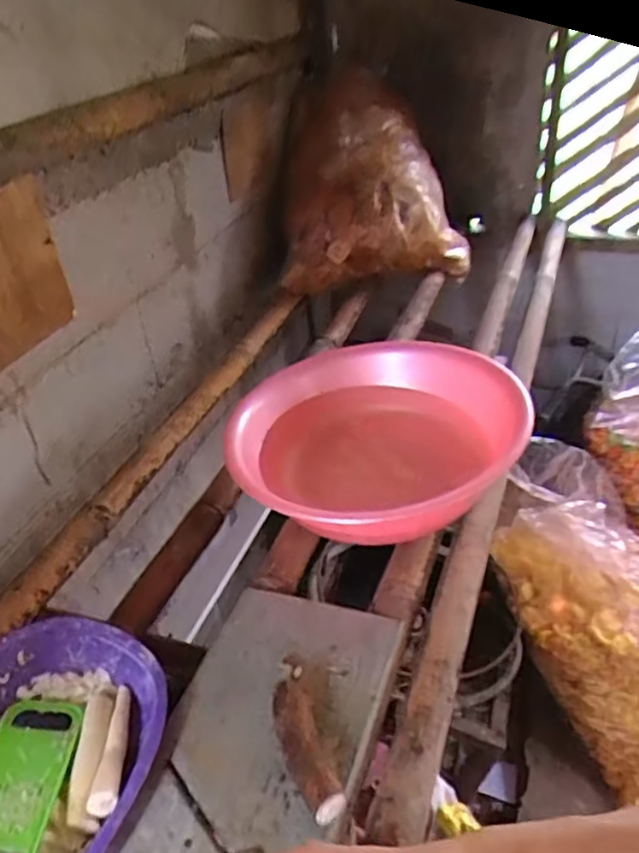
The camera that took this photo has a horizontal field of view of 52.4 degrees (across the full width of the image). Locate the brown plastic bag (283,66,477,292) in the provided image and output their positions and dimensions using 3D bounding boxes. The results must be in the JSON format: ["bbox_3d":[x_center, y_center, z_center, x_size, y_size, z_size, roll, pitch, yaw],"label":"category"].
[{"bbox_3d":[0.123,-0.526,1.383,0.392,0.381,0.155,0,37,7],"label":"brown plastic bag"}]

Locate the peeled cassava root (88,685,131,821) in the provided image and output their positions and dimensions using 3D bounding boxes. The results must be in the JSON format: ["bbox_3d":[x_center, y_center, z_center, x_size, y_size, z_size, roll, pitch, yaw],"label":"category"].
[{"bbox_3d":[-0.203,0.315,0.650,0.026,0.024,0.132,-5,37,0],"label":"peeled cassava root"}]

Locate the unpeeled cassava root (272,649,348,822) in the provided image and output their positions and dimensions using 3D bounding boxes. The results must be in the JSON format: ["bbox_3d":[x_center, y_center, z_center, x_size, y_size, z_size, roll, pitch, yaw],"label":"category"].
[{"bbox_3d":[-0.021,0.291,0.631,0.043,0.043,0.175,-14,37,-11],"label":"unpeeled cassava root"}]

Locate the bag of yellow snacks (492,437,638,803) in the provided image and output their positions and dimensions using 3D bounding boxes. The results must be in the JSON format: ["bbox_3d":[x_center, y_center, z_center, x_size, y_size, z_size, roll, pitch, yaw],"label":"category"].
[{"bbox_3d":[0.610,0.381,1.392,0.317,0.759,0.251,-22,-1,-21],"label":"bag of yellow snacks"}]

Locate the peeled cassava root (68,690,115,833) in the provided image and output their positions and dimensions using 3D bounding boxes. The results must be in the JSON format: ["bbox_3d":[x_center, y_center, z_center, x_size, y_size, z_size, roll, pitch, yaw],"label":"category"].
[{"bbox_3d":[-0.228,0.324,0.644,0.032,0.026,0.130,-8,37,-4],"label":"peeled cassava root"}]

